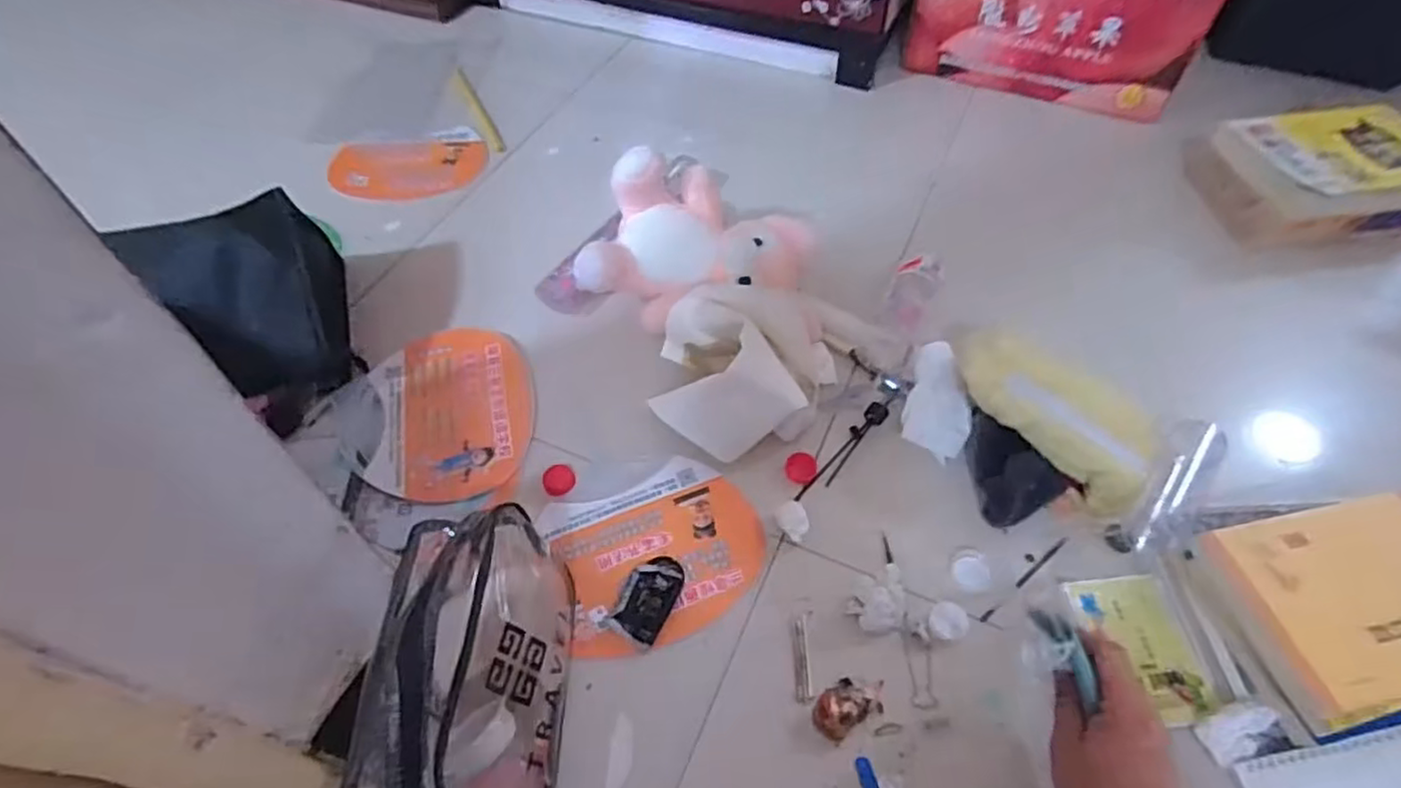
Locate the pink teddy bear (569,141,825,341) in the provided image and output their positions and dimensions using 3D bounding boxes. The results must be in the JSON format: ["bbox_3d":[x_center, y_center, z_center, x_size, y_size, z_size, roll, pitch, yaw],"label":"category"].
[{"bbox_3d":[0.006,-0.160,0.741,0.242,0.129,0.140,9,54,7],"label":"pink teddy bear"}]

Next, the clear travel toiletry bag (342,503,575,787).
[{"bbox_3d":[-0.164,0.236,0.504,0.107,0.143,0.284,-2,53,-1],"label":"clear travel toiletry bag"}]

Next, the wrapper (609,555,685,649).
[{"bbox_3d":[-0.045,0.178,0.612,0.047,0.009,0.078,23,57,17],"label":"wrapper"}]

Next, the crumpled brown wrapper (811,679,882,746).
[{"bbox_3d":[0.120,0.247,0.557,0.063,0.021,0.035,-26,57,-18],"label":"crumpled brown wrapper"}]

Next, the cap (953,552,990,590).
[{"bbox_3d":[0.241,0.159,0.621,0.032,0.012,0.031,0,53,0],"label":"cap"}]

